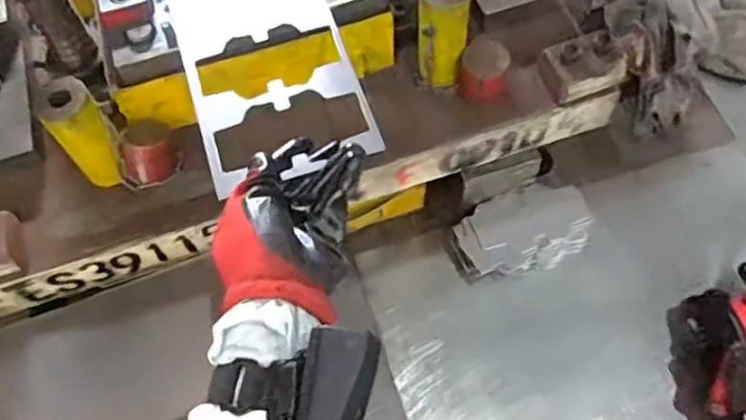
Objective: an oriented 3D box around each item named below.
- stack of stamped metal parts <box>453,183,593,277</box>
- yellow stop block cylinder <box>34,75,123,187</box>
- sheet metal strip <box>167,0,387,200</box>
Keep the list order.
[{"bbox_3d":[0.145,0.024,0.648,0.124,0.037,0.074,-21,62,-7],"label":"stack of stamped metal parts"},{"bbox_3d":[-0.222,-0.059,0.529,0.038,0.088,0.036,-37,65,-15],"label":"yellow stop block cylinder"},{"bbox_3d":[-0.088,-0.133,0.531,0.122,0.008,0.249,-18,61,-6],"label":"sheet metal strip"}]

